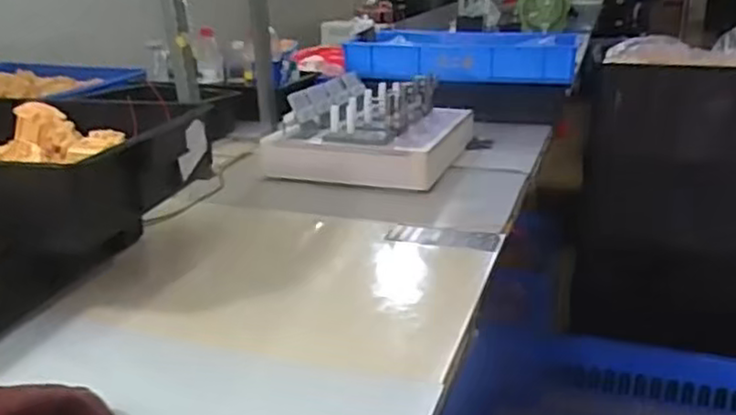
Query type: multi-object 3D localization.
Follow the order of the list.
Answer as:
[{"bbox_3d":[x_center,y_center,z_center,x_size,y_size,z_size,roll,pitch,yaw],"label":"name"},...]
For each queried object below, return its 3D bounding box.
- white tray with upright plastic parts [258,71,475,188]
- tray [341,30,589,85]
[{"bbox_3d":[0.015,-0.155,1.355,0.305,0.130,0.377,6,21,17],"label":"white tray with upright plastic parts"},{"bbox_3d":[0.257,-0.396,1.835,0.560,0.095,0.411,5,21,16],"label":"tray"}]

